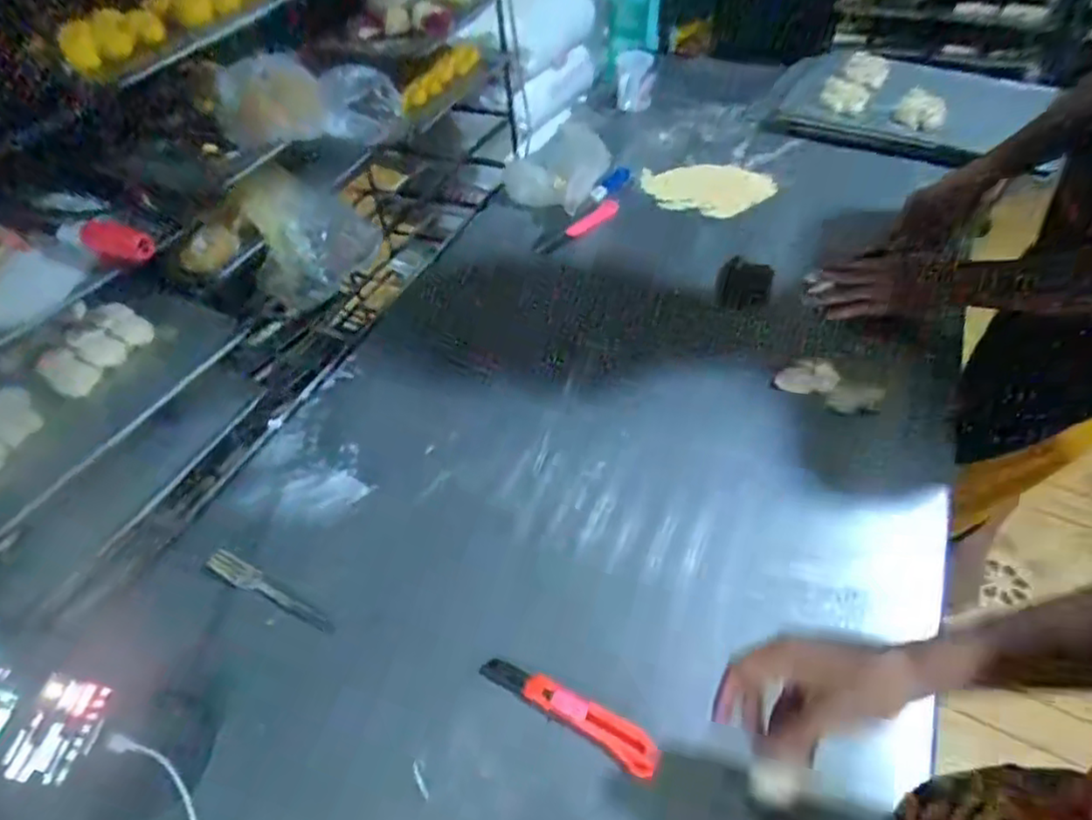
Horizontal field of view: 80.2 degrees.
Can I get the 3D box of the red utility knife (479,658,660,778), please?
[{"bbox_3d":[0.022,0.273,0.600,0.175,0.011,0.037,22,51,24],"label":"red utility knife"}]

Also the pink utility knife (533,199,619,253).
[{"bbox_3d":[0.054,-0.320,1.141,0.164,0.028,0.019,-30,49,-1],"label":"pink utility knife"}]

